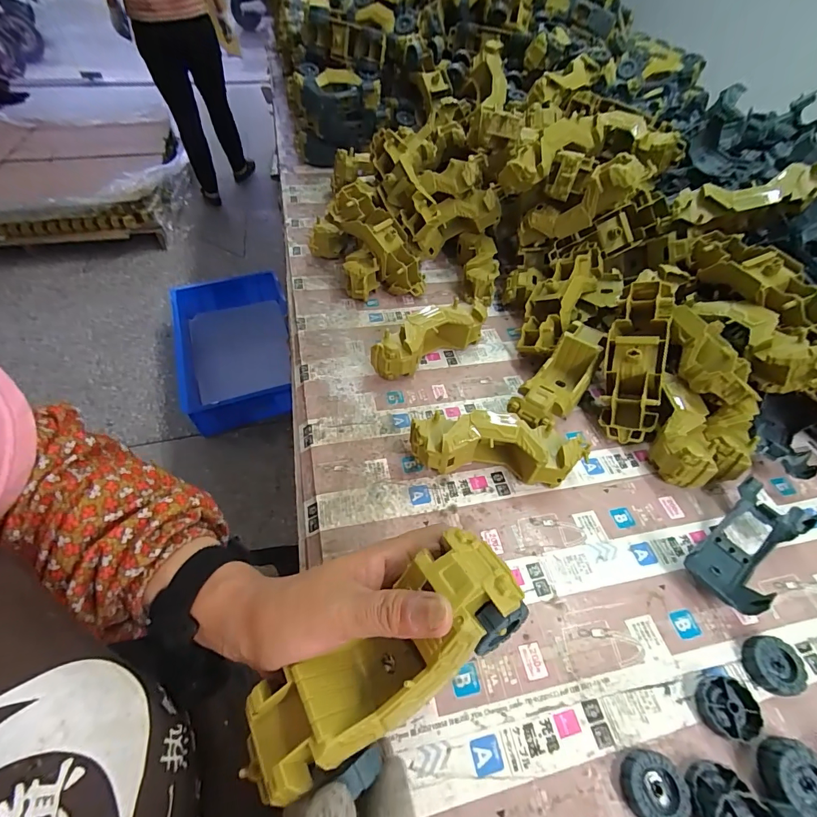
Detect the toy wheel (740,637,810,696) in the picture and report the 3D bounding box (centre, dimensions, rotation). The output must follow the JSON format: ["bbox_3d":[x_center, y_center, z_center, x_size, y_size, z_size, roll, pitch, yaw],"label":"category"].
[{"bbox_3d":[0.283,0.198,0.309,0.041,0.014,0.036,0,51,-2],"label":"toy wheel"}]

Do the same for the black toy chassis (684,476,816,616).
[{"bbox_3d":[0.303,0.122,0.359,0.130,0.034,0.055,-32,59,-25],"label":"black toy chassis"}]

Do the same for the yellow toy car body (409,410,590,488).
[{"bbox_3d":[0.089,0.041,0.400,0.171,0.059,0.047,7,51,3],"label":"yellow toy car body"}]

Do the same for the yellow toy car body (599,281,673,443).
[{"bbox_3d":[0.250,-0.059,0.434,0.061,0.047,0.166,11,85,6],"label":"yellow toy car body"}]

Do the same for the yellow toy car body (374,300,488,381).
[{"bbox_3d":[0.031,-0.089,0.505,0.168,0.059,0.051,-29,58,-23],"label":"yellow toy car body"}]

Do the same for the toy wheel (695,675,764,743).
[{"bbox_3d":[0.231,0.218,0.290,0.039,0.012,0.038,1,51,-2],"label":"toy wheel"}]

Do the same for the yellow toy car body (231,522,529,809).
[{"bbox_3d":[-0.016,0.143,0.222,0.174,0.051,0.054,-39,60,-4],"label":"yellow toy car body"}]

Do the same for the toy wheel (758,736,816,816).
[{"bbox_3d":[0.255,0.244,0.264,0.036,0.024,0.040,23,54,16],"label":"toy wheel"}]

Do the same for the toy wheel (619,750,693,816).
[{"bbox_3d":[0.162,0.251,0.265,0.041,0.013,0.037,-1,51,-3],"label":"toy wheel"}]

